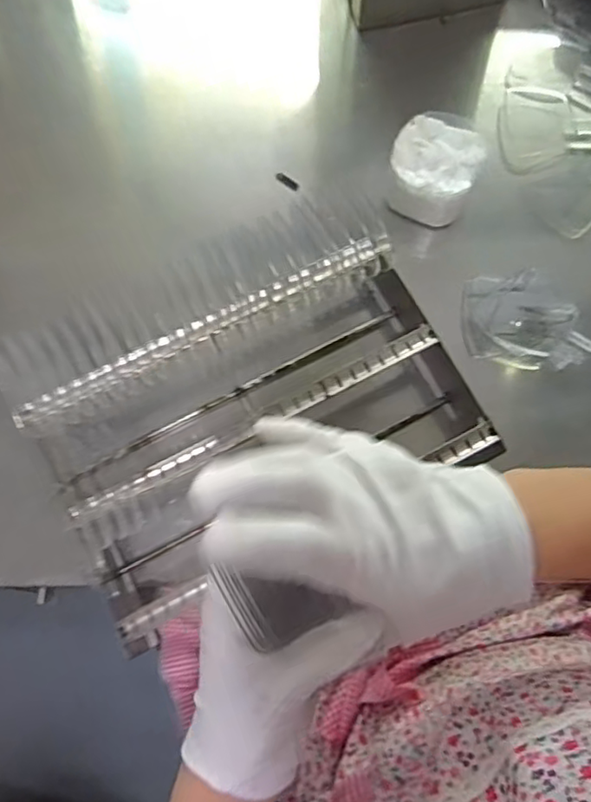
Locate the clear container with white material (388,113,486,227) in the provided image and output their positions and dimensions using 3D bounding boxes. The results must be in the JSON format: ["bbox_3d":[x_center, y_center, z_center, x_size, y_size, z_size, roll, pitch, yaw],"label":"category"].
[{"bbox_3d":[0.121,-0.201,0.540,0.079,0.054,0.094,4,77,0],"label":"clear container with white material"}]

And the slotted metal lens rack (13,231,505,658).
[{"bbox_3d":[-0.030,0.011,0.508,0.327,0.105,0.229,-28,79,-7],"label":"slotted metal lens rack"}]

